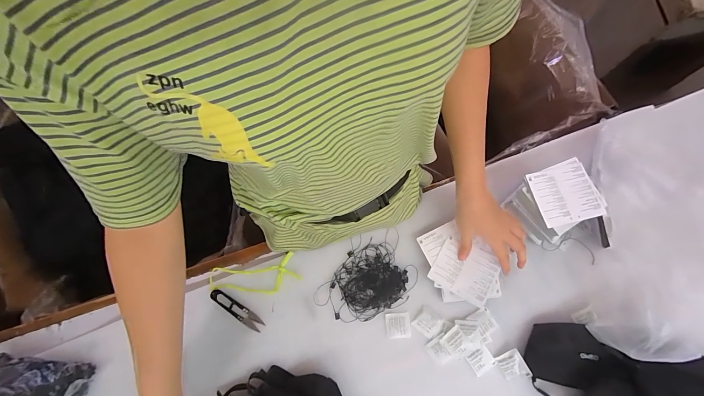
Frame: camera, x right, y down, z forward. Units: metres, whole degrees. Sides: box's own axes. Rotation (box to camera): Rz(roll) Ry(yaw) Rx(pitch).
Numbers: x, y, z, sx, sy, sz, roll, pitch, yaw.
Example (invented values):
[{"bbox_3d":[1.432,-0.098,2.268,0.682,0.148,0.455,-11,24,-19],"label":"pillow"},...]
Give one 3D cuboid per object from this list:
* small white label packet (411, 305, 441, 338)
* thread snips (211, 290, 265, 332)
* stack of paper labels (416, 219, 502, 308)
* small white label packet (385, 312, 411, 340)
[{"bbox_3d":[0.129,0.211,0.518,0.040,0.005,0.039,37,77,10],"label":"small white label packet"},{"bbox_3d":[-0.193,0.187,0.509,0.103,0.005,0.021,33,75,3],"label":"thread snips"},{"bbox_3d":[0.185,0.113,0.528,0.112,0.021,0.136,-12,71,-3],"label":"stack of paper labels"},{"bbox_3d":[0.078,0.217,0.519,0.041,0.006,0.040,-4,73,-1],"label":"small white label packet"}]

